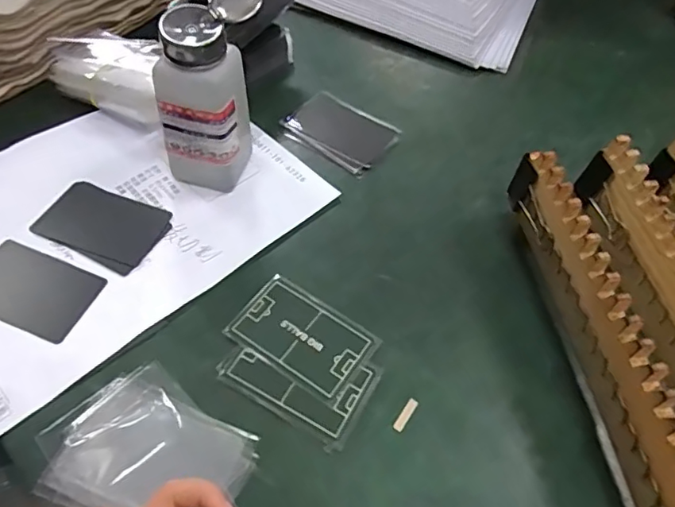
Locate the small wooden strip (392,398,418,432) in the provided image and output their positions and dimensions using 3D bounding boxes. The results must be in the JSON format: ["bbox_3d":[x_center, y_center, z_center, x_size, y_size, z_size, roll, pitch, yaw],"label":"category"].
[{"bbox_3d":[0.042,0.099,0.331,0.006,0.004,0.022,32,58,16],"label":"small wooden strip"}]

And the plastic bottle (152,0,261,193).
[{"bbox_3d":[-0.093,-0.113,0.387,0.057,0.137,0.070,25,57,12],"label":"plastic bottle"}]

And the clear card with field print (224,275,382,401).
[{"bbox_3d":[-0.023,0.054,0.356,0.087,0.004,0.054,31,58,16],"label":"clear card with field print"}]

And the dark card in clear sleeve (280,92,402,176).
[{"bbox_3d":[0.001,-0.110,0.472,0.093,0.012,0.063,30,58,15],"label":"dark card in clear sleeve"}]

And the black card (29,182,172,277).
[{"bbox_3d":[-0.174,-0.023,0.401,0.089,0.004,0.060,24,57,11],"label":"black card"}]

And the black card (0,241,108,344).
[{"bbox_3d":[-0.210,0.024,0.368,0.085,0.004,0.053,20,59,8],"label":"black card"}]

